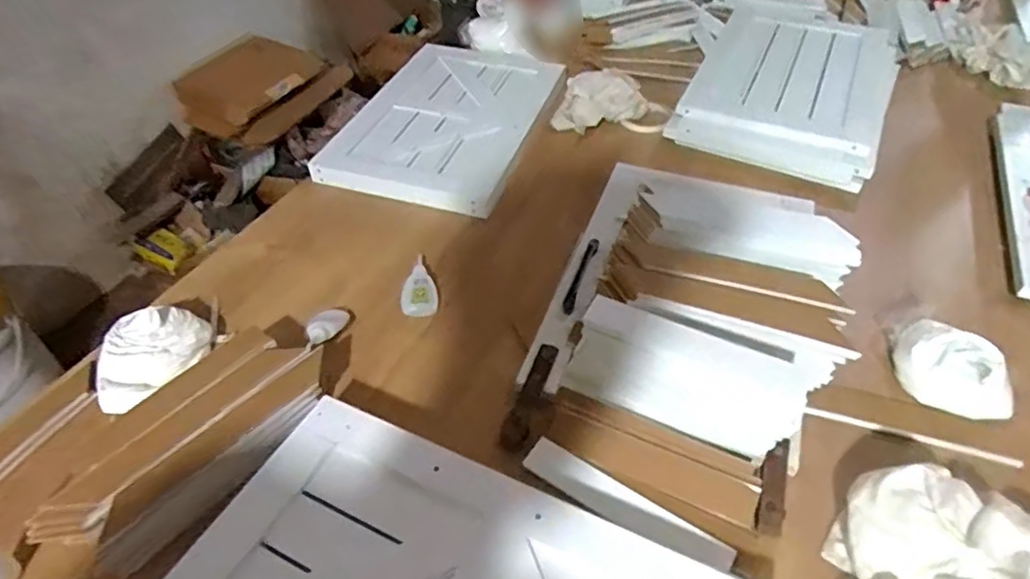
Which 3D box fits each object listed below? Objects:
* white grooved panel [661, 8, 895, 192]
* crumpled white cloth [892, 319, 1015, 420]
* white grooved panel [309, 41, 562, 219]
[{"bbox_3d":[0.464,-0.354,1.015,0.283,0.036,0.467,20,49,20],"label":"white grooved panel"},{"bbox_3d":[0.444,0.076,0.613,0.105,0.052,0.084,19,49,20],"label":"crumpled white cloth"},{"bbox_3d":[-0.104,-0.281,0.974,0.271,0.038,0.434,12,47,14],"label":"white grooved panel"}]

